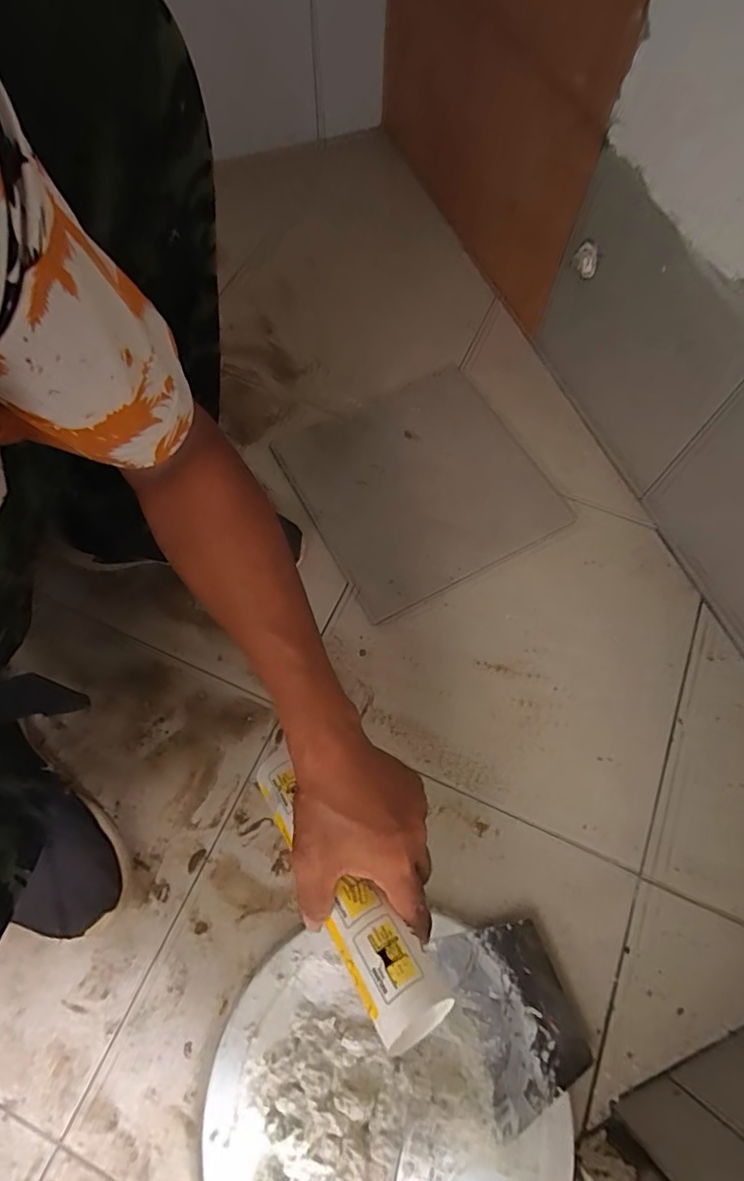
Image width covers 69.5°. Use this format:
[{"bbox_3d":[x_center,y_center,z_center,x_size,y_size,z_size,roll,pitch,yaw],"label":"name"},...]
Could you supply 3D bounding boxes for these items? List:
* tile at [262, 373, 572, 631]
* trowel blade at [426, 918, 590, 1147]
[{"bbox_3d":[0.062,-0.150,0.702,0.295,0.017,0.298,-27,70,-12],"label":"tile"},{"bbox_3d":[0.124,0.370,0.473,0.096,0.006,0.142,-21,70,-12],"label":"trowel blade"}]

